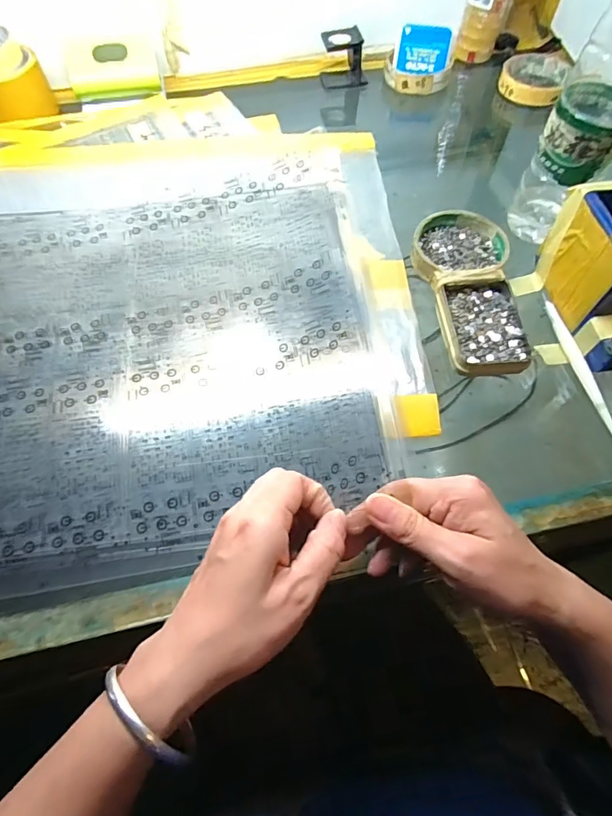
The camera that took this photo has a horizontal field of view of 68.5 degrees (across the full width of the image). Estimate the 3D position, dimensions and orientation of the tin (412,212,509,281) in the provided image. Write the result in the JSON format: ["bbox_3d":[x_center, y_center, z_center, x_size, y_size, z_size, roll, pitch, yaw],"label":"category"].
[{"bbox_3d":[0.138,-0.145,0.407,0.079,0.017,0.081,-1,60,2],"label":"tin"}]

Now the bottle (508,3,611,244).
[{"bbox_3d":[0.225,-0.232,0.343,0.061,0.213,0.078,28,64,16],"label":"bottle"}]

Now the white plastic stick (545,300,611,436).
[{"bbox_3d":[0.218,-0.032,0.357,0.009,0.010,0.133,-6,60,-1],"label":"white plastic stick"}]

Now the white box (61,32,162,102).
[{"bbox_3d":[-0.224,-0.402,0.522,0.100,0.057,0.070,-11,61,-6],"label":"white box"}]

